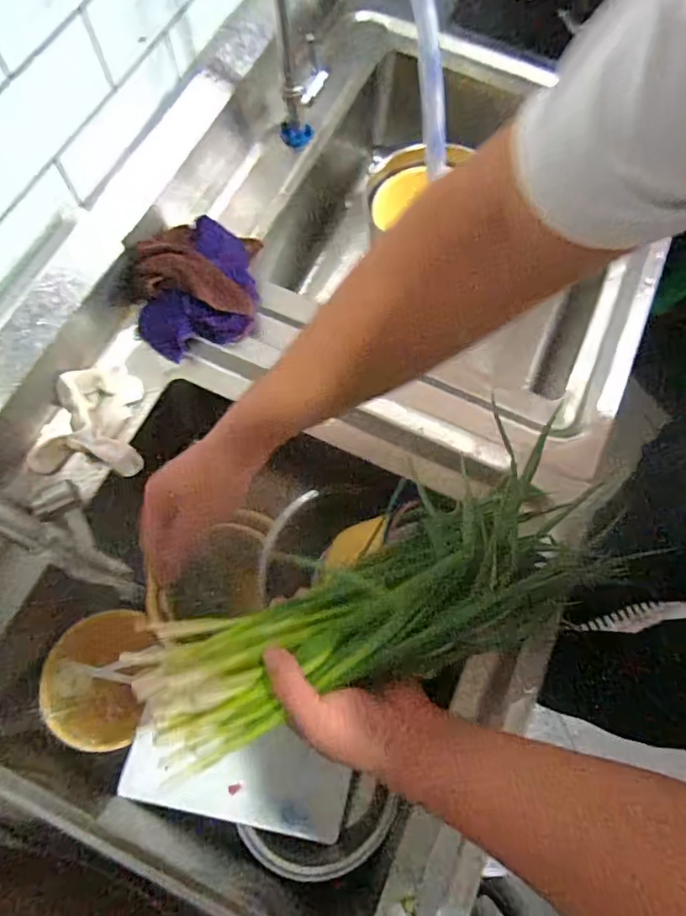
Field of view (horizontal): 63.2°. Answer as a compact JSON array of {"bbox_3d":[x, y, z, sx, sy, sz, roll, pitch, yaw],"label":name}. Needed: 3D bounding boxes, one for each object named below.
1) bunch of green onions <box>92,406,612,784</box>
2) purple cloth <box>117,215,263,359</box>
[{"bbox_3d":[0.029,0.112,0.444,0.389,0.061,0.134,-21,72,-11],"label":"bunch of green onions"},{"bbox_3d":[-0.168,-0.202,0.619,0.143,0.066,0.156,-6,70,-4],"label":"purple cloth"}]

